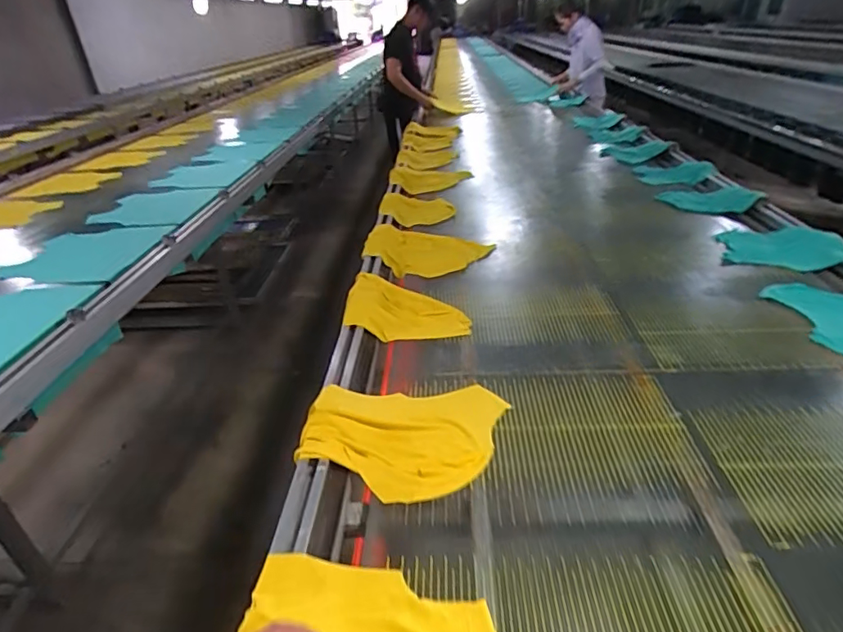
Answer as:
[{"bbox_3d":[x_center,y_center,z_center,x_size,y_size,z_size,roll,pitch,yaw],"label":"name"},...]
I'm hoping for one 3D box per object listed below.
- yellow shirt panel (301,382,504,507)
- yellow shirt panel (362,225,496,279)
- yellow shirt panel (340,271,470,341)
[{"bbox_3d":[-0.022,0.204,0.884,0.373,0.044,0.255,-6,30,-6],"label":"yellow shirt panel"},{"bbox_3d":[0.008,-0.214,1.597,0.407,0.052,0.299,9,32,19],"label":"yellow shirt panel"},{"bbox_3d":[-0.039,-0.034,1.305,0.305,0.042,0.300,-3,30,1],"label":"yellow shirt panel"}]

